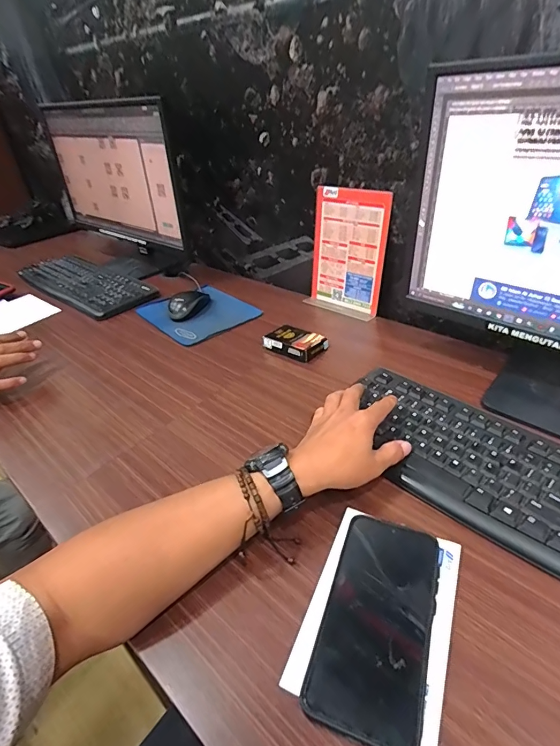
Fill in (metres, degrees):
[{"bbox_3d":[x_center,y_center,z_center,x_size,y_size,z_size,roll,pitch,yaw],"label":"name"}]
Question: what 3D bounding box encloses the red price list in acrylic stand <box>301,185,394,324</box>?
[{"bbox_3d":[0.118,-0.219,0.736,0.065,0.207,0.146,-31,42,-30],"label":"red price list in acrylic stand"}]

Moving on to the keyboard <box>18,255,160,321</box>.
[{"bbox_3d":[-0.469,-0.213,0.951,0.432,0.029,0.144,23,45,34],"label":"keyboard"}]

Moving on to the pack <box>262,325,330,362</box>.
[{"bbox_3d":[0.025,-0.051,0.665,0.089,0.024,0.067,22,44,34],"label":"pack"}]

